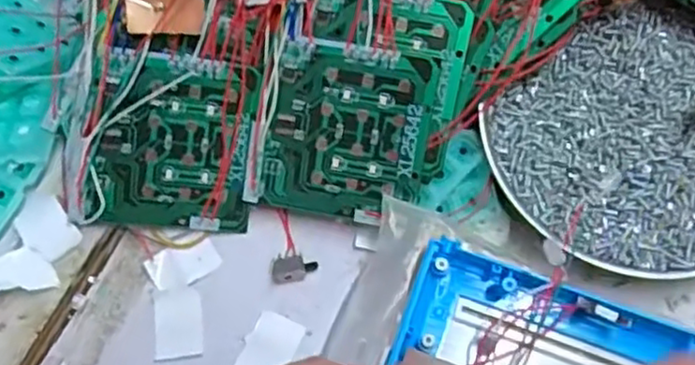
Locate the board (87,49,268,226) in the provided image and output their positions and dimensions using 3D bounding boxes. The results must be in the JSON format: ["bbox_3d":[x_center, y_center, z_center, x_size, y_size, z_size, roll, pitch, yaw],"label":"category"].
[{"bbox_3d":[-0.071,-0.016,0.286,0.063,0.005,0.070,6,101,-15],"label":"board"}]

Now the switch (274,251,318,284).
[{"bbox_3d":[-0.023,0.036,0.294,0.019,0.004,0.012,-8,74,-3],"label":"switch"}]

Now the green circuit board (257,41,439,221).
[{"bbox_3d":[0.000,-0.020,0.286,0.064,0.004,0.071,11,99,6],"label":"green circuit board"}]

